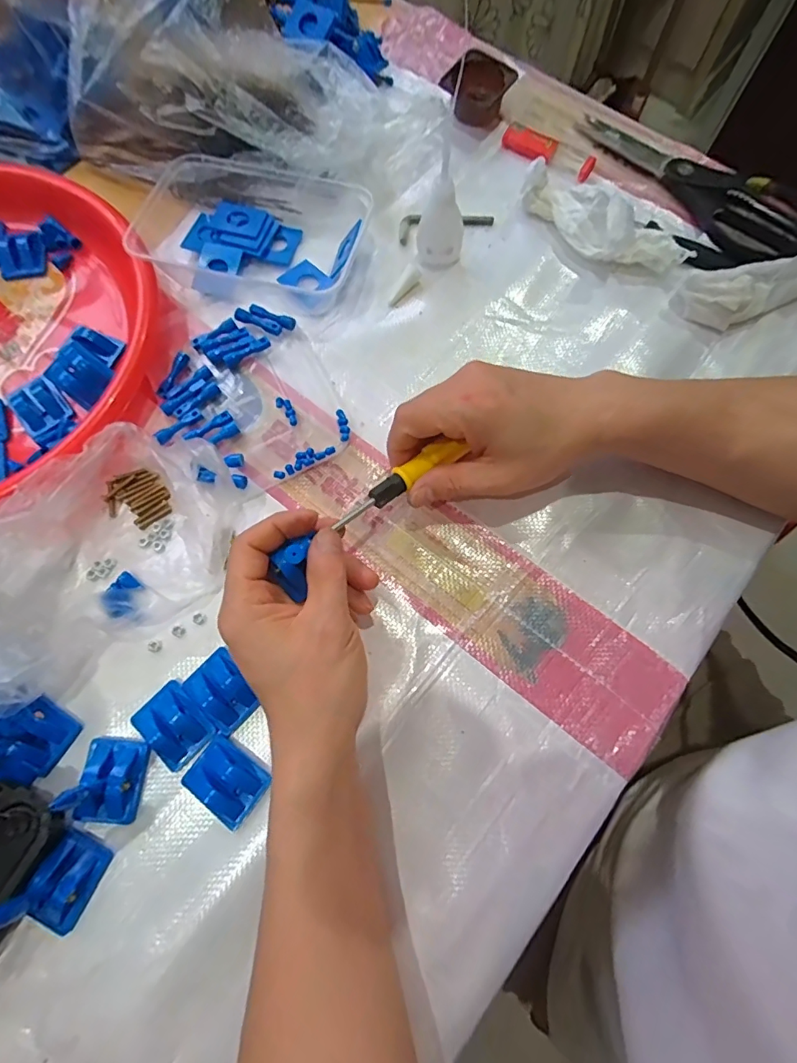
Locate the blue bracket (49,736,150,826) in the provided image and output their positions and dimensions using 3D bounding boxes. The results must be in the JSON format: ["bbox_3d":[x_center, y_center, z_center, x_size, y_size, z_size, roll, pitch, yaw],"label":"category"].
[{"bbox_3d":[-0.169,0.141,0.263,0.033,0.050,0.046,4,74,2],"label":"blue bracket"}]

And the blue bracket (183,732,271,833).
[{"bbox_3d":[-0.101,0.146,0.280,0.043,0.010,0.034,34,77,10],"label":"blue bracket"}]

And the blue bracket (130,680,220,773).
[{"bbox_3d":[-0.136,0.117,0.290,0.045,0.013,0.034,39,78,11],"label":"blue bracket"}]

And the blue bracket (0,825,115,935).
[{"bbox_3d":[-0.185,0.189,0.247,0.029,0.049,0.043,22,75,7],"label":"blue bracket"}]

